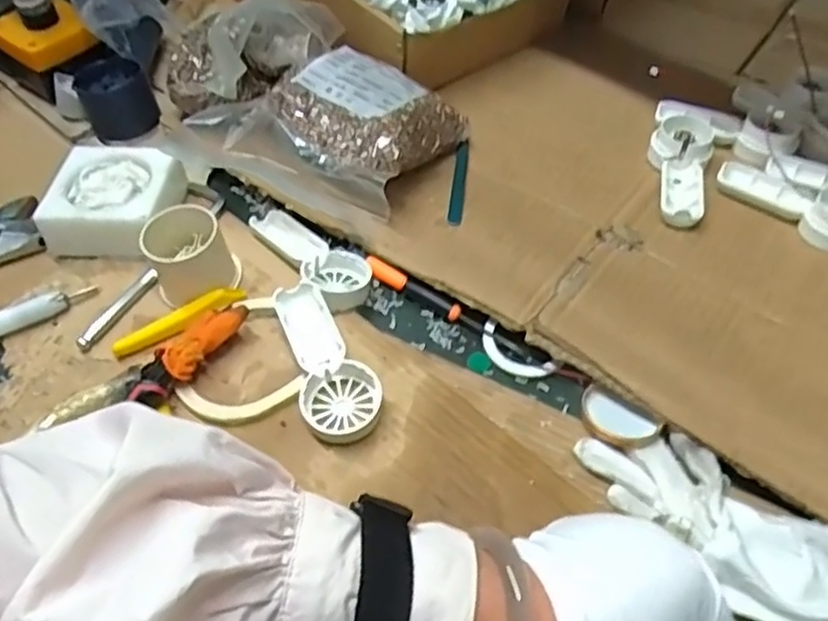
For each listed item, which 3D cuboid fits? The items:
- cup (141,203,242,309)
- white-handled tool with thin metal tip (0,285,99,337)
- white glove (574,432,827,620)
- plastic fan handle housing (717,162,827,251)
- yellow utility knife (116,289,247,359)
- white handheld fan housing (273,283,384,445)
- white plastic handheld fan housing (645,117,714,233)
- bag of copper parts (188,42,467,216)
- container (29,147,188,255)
[{"bbox_3d":[-0.150,-0.036,0.475,0.055,0.046,0.058,-1,52,2],"label":"cup"},{"bbox_3d":[-0.276,0.006,0.479,0.114,0.014,0.015,-27,56,-17],"label":"white-handled tool with thin metal tip"},{"bbox_3d":[0.167,0.115,0.375,0.166,0.018,0.068,32,61,24],"label":"white glove"},{"bbox_3d":[0.282,-0.083,0.520,0.112,0.025,0.039,37,63,27],"label":"plastic fan handle housing"},{"bbox_3d":[-0.156,0.008,0.471,0.089,0.016,0.019,-21,54,-13],"label":"yellow utility knife"},{"bbox_3d":[-0.057,0.031,0.443,0.046,0.023,0.107,-22,55,-13],"label":"white handheld fan housing"},{"bbox_3d":[0.203,-0.109,0.543,0.046,0.018,0.114,15,55,14],"label":"white plastic handheld fan housing"},{"bbox_3d":[-0.065,-0.142,0.554,0.165,0.054,0.139,25,58,21],"label":"bag of copper parts"},{"bbox_3d":[-0.222,-0.083,0.523,0.080,0.039,0.081,8,53,9],"label":"container"}]

